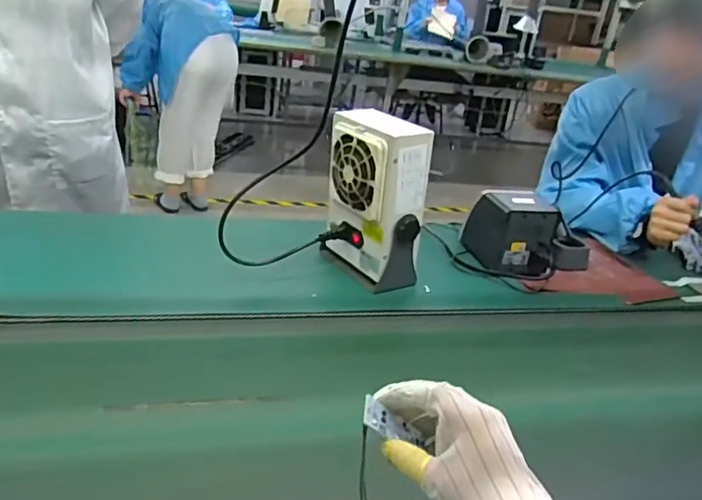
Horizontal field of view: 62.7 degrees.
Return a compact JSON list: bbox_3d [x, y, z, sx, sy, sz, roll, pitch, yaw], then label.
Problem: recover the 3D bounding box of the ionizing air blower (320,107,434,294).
[{"bbox_3d":[0.035,-0.078,0.892,0.094,0.243,0.158,-8,30,-30],"label":"ionizing air blower"}]

